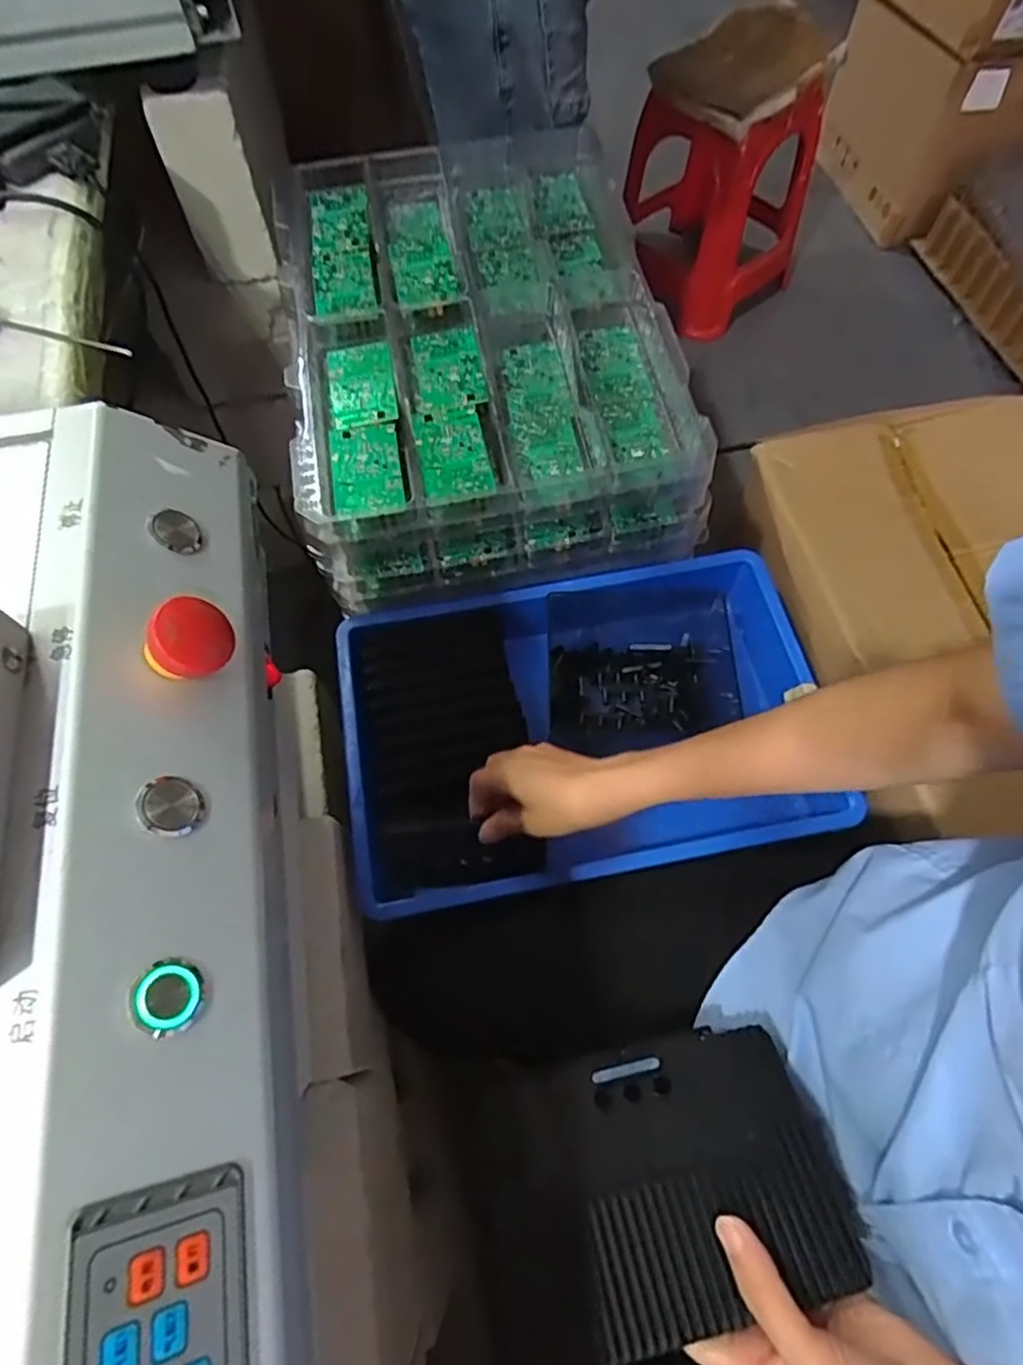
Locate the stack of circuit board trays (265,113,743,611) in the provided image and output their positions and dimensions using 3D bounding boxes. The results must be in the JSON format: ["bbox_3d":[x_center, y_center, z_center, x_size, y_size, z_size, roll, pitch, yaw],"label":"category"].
[{"bbox_3d":[-0.042,-0.334,0.716,0.360,0.153,0.469,-12,64,-5],"label":"stack of circuit board trays"}]

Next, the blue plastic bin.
[{"bbox_3d":[0.072,0.043,0.655,0.443,0.091,0.292,-9,64,-3],"label":"blue plastic bin"}]

